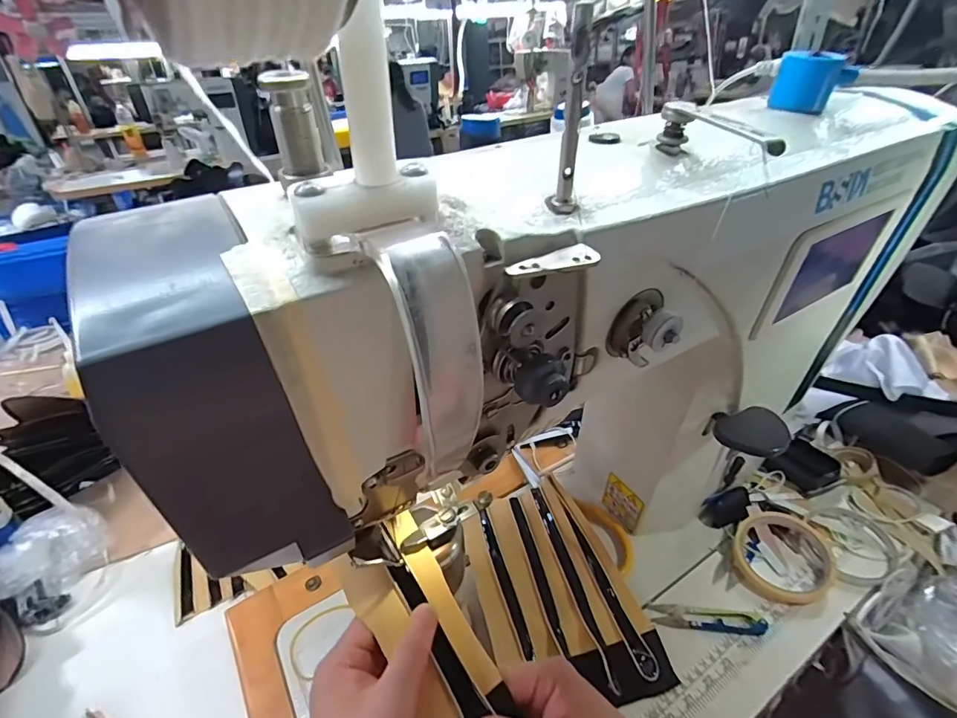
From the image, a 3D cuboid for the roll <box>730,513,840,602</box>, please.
[{"bbox_3d":[0.321,0.203,0.493,0.096,0.028,0.094,-3,33,2],"label":"roll"}]

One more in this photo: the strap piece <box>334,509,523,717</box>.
[{"bbox_3d":[-0.031,0.180,0.293,0.057,0.010,0.159,-23,59,-25],"label":"strap piece"}]

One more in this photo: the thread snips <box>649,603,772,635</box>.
[{"bbox_3d":[0.222,0.250,0.456,0.105,0.007,0.024,-1,34,6],"label":"thread snips"}]

